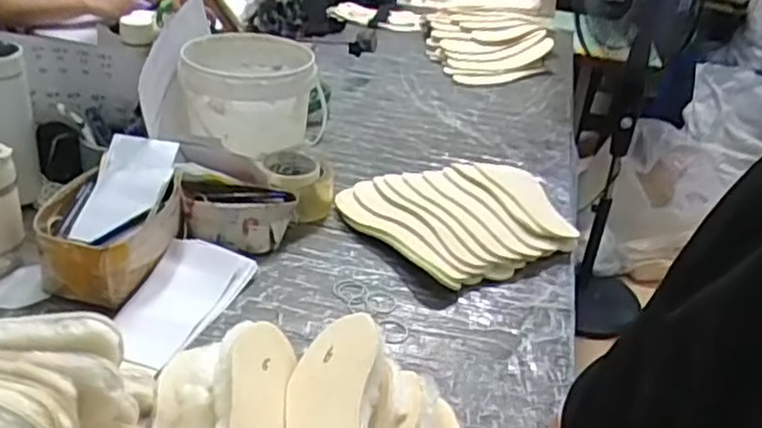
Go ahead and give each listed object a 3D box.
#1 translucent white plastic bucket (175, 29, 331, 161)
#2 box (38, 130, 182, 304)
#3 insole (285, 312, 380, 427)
[{"bbox_3d":[-0.213,-0.191,1.141,0.206,0.151,0.208,2,30,-10],"label":"translucent white plastic bucket"},{"bbox_3d":[-0.354,0.001,0.929,0.153,0.118,0.230,10,30,5],"label":"box"},{"bbox_3d":[-0.046,0.173,0.630,0.083,0.016,0.264,-17,26,14],"label":"insole"}]

